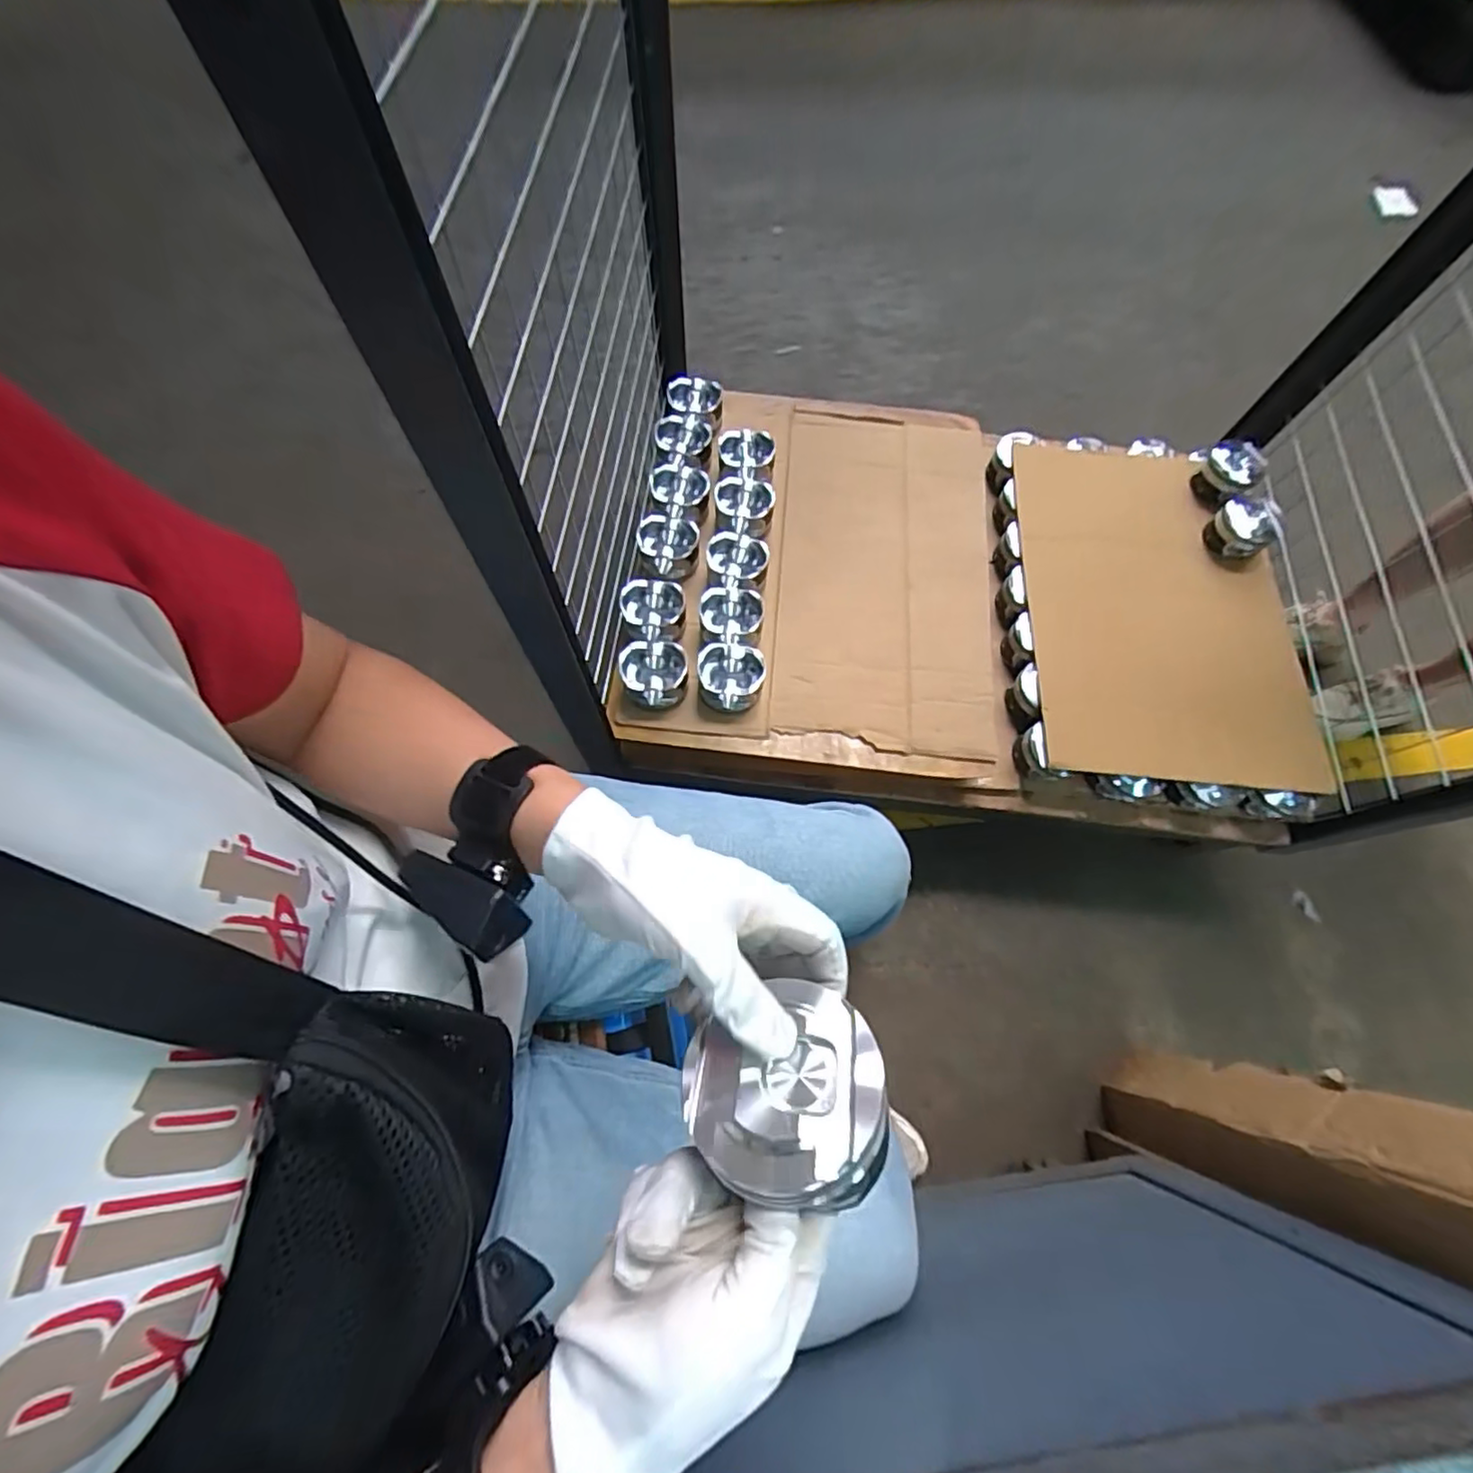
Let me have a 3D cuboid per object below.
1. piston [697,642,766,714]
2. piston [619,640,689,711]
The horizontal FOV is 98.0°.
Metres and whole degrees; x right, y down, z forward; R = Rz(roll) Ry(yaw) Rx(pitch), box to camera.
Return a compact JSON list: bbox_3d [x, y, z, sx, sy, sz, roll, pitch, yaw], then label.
[{"bbox_3d":[-0.007,-0.076,0.842,0.087,0.045,0.084,0,69,-1],"label":"piston"},{"bbox_3d":[-0.106,-0.083,0.834,0.085,0.055,0.081,0,69,-1],"label":"piston"}]

